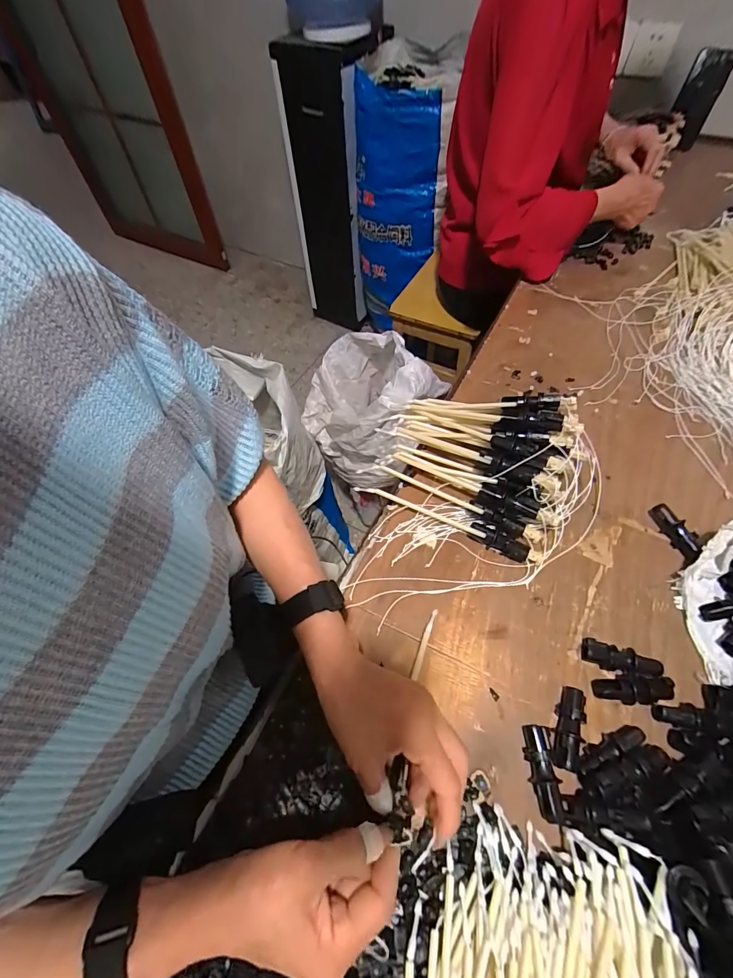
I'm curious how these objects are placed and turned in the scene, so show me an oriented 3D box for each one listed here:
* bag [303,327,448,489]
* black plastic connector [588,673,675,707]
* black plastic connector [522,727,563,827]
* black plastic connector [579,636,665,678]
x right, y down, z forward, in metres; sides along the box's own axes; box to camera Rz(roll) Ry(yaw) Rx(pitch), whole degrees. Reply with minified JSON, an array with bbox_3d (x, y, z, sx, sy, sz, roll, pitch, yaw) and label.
[{"bbox_3d":[-0.004,-0.198,0.875,0.250,0.284,0.325,-19,59,-9],"label":"bag"},{"bbox_3d":[0.251,0.190,0.369,0.065,0.022,0.024,-2,58,1],"label":"black plastic connector"},{"bbox_3d":[0.152,0.243,0.335,0.022,0.019,0.067,0,58,2],"label":"black plastic connector"},{"bbox_3d":[0.247,0.167,0.381,0.070,0.018,0.021,16,60,12],"label":"black plastic connector"}]

